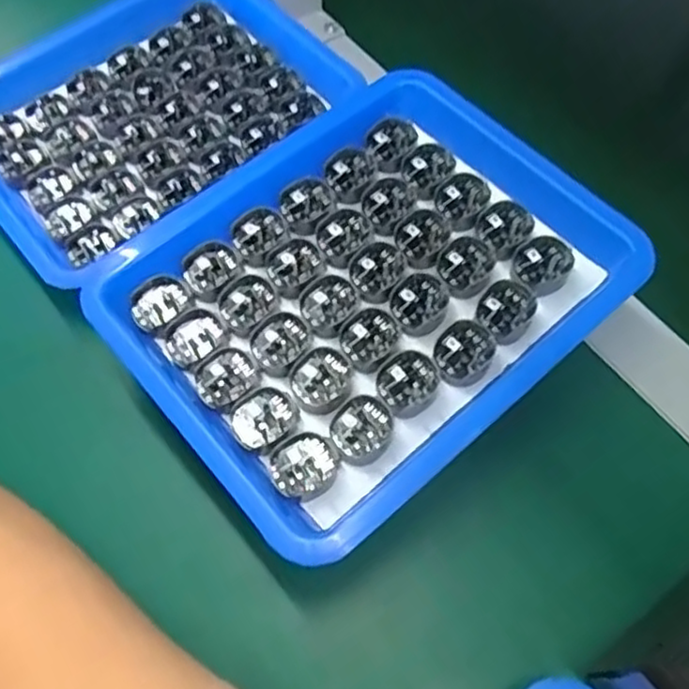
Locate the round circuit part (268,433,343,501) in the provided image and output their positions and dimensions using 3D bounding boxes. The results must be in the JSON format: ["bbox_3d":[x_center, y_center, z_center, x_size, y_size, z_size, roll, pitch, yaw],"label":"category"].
[{"bbox_3d":[-0.016,0.051,0.287,0.029,0.010,0.023,-30,67,-15],"label":"round circuit part"}]

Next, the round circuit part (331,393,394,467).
[{"bbox_3d":[0.008,0.037,0.293,0.023,0.008,0.029,38,68,17],"label":"round circuit part"}]

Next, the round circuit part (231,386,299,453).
[{"bbox_3d":[-0.034,0.032,0.293,0.028,0.006,0.026,0,62,-1],"label":"round circuit part"}]

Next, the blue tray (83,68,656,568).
[{"bbox_3d":[0.014,-0.030,0.320,0.221,0.026,0.167,-37,69,-18],"label":"blue tray"}]

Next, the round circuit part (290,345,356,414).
[{"bbox_3d":[-0.009,0.016,0.302,0.027,0.005,0.028,0,62,-1],"label":"round circuit part"}]

